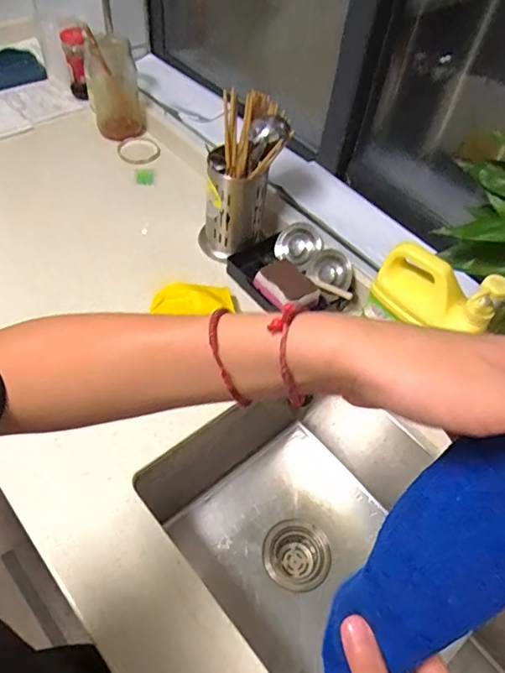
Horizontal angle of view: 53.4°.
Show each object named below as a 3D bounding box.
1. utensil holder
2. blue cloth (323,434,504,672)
[{"bbox_3d":[-0.034,-0.223,0.859,0.110,0.154,0.094,5,52,-2],"label":"utensil holder"},{"bbox_3d":[0.100,0.121,0.268,0.073,0.237,0.015,43,32,12],"label":"blue cloth"}]

